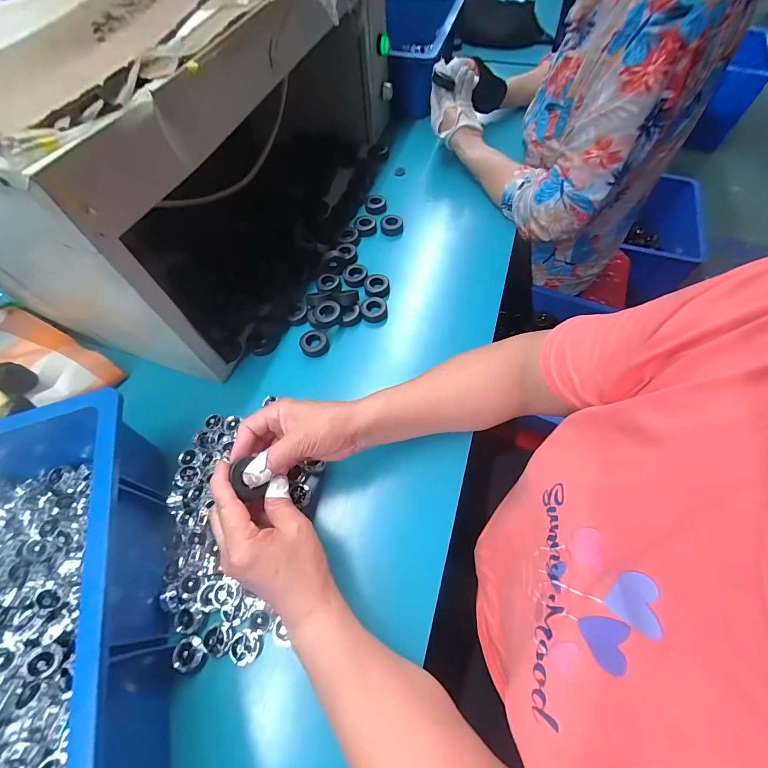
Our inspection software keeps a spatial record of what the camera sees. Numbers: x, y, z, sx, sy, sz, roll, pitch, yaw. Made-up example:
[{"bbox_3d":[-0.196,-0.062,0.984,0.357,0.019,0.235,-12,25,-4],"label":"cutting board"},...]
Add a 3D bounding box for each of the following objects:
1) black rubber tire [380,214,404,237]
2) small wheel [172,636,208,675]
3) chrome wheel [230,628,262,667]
[{"bbox_3d":[0.013,-0.259,0.577,0.036,0.013,0.035,-6,61,-2],"label":"black rubber tire"},{"bbox_3d":[-0.171,0.237,0.310,0.022,0.011,0.027,-25,63,-12],"label":"small wheel"},{"bbox_3d":[-0.122,0.233,0.315,0.026,0.014,0.024,-1,60,1],"label":"chrome wheel"}]

